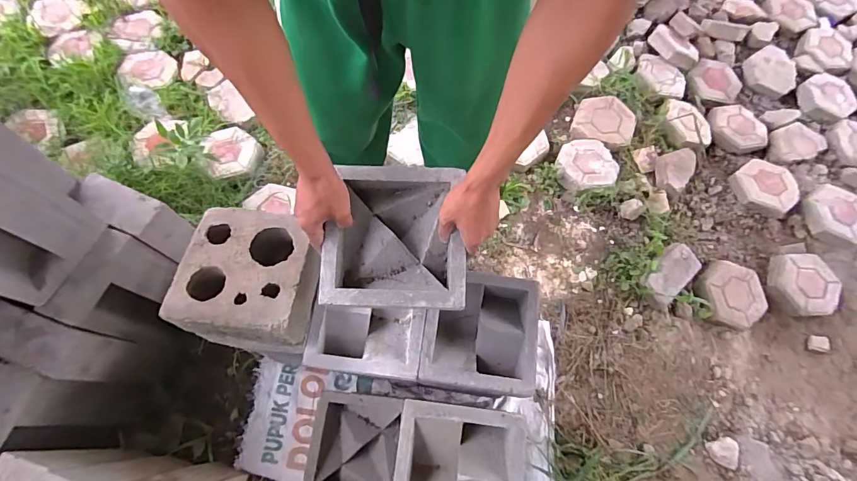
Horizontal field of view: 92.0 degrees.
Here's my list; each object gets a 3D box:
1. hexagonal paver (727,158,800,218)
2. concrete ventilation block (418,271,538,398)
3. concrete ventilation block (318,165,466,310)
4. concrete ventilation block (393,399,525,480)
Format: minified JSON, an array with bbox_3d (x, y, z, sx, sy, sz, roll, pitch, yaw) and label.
[{"bbox_3d":[1.159,-0.187,1.422,0.205,0.050,0.199,-37,75,-16],"label":"hexagonal paver"},{"bbox_3d":[0.091,0.165,0.754,0.196,0.076,0.211,8,68,0],"label":"concrete ventilation block"},{"bbox_3d":[-0.049,-0.002,0.594,0.194,0.068,0.195,2,71,-2],"label":"concrete ventilation block"},{"bbox_3d":[0.044,0.369,0.655,0.192,0.090,0.194,8,68,0],"label":"concrete ventilation block"}]

